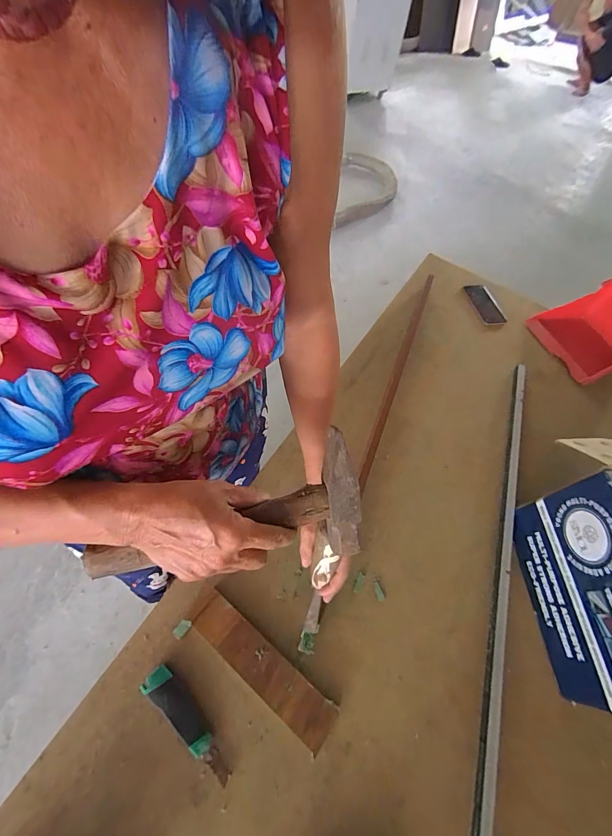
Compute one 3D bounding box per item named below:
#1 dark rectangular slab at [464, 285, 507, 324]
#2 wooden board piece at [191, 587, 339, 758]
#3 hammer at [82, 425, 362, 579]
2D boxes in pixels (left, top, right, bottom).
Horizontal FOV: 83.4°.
[{"bbox_3d":[0.535,-0.339,1.032,0.078,0.017,0.155,-12,68,-6],"label":"dark rectangular slab"},{"bbox_3d":[-0.070,0.378,0.525,0.256,0.011,0.062,35,62,17],"label":"wooden board piece"},{"bbox_3d":[-0.071,0.079,0.325,0.262,0.049,0.147,4,95,-5],"label":"hammer"}]

